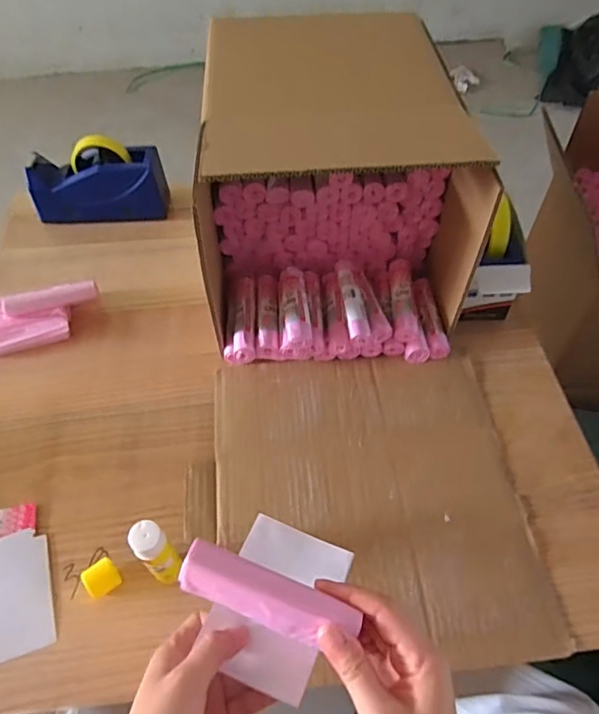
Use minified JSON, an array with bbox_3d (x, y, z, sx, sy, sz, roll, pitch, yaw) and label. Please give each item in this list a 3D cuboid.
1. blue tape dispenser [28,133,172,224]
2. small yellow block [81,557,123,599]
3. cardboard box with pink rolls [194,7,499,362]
[{"bbox_3d":[-0.314,-0.270,0.840,0.202,0.112,0.062,-5,54,-2],"label":"blue tape dispenser"},{"bbox_3d":[-0.195,0.218,0.531,0.031,0.022,0.028,-36,61,-22],"label":"small yellow block"},{"bbox_3d":[0.037,-0.215,0.690,0.297,0.287,0.371,-5,54,-2],"label":"cardboard box with pink rolls"}]

